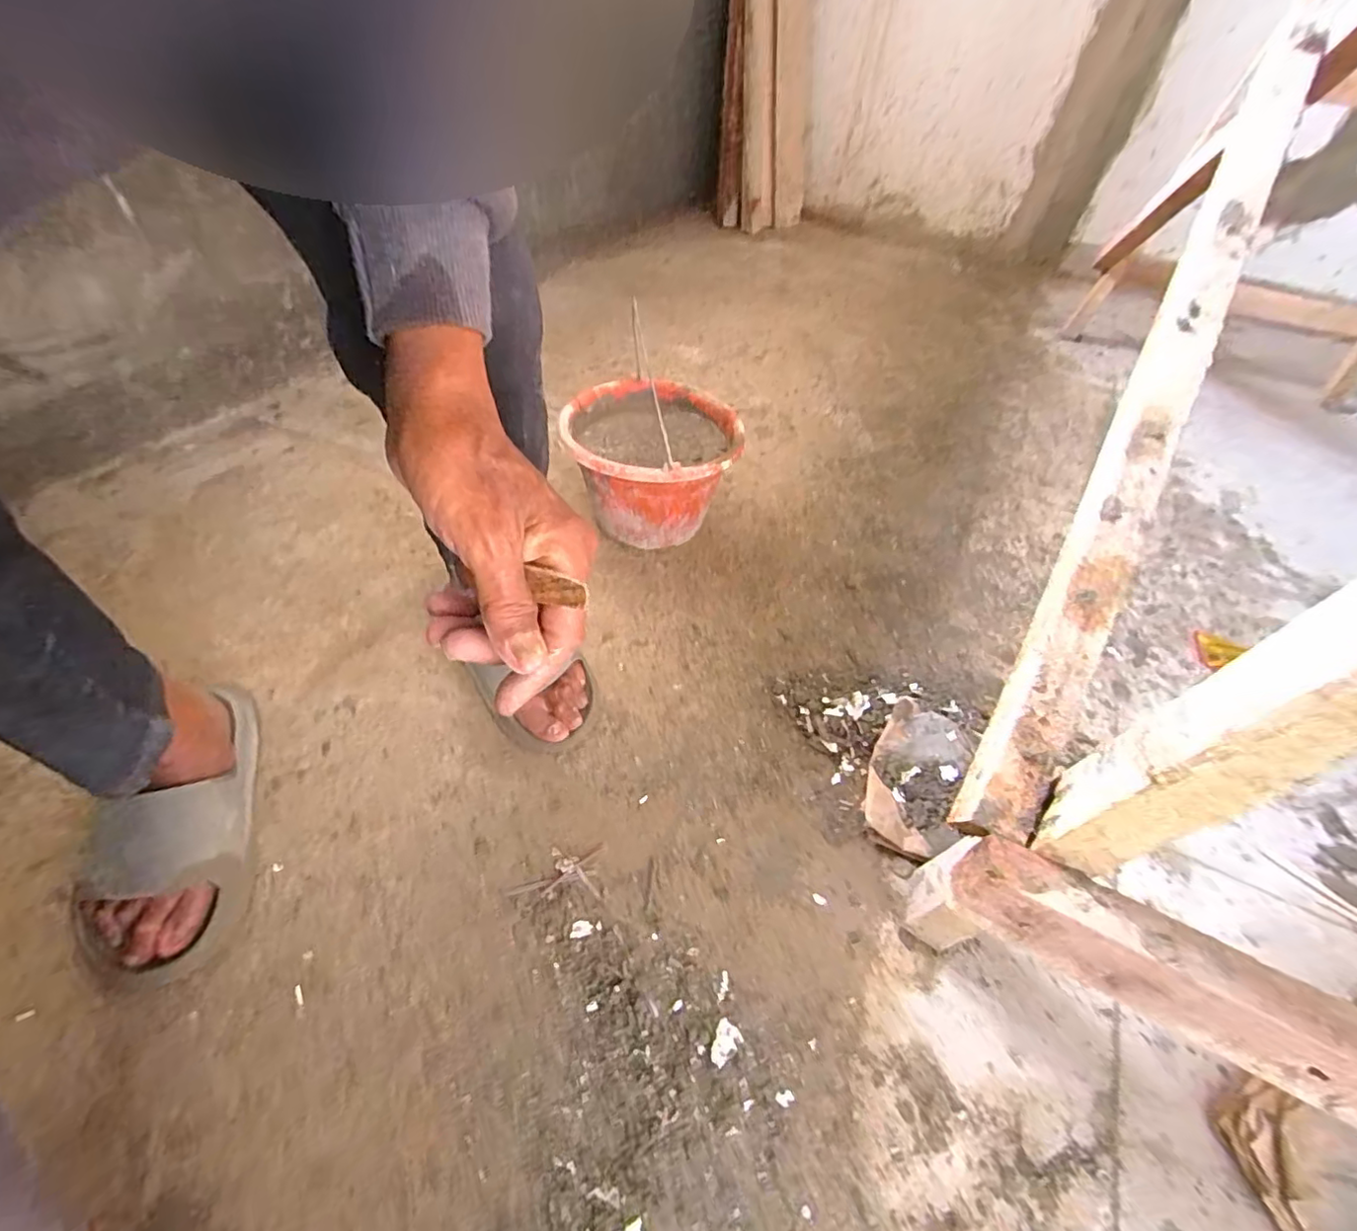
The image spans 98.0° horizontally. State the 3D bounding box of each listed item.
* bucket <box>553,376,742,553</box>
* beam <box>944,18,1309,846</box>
[{"bbox_3d":[-0.023,-0.216,0.876,0.197,0.163,0.250,-27,55,-27],"label":"bucket"},{"bbox_3d":[0.403,-0.153,0.523,0.054,0.069,0.741,26,75,18],"label":"beam"}]

